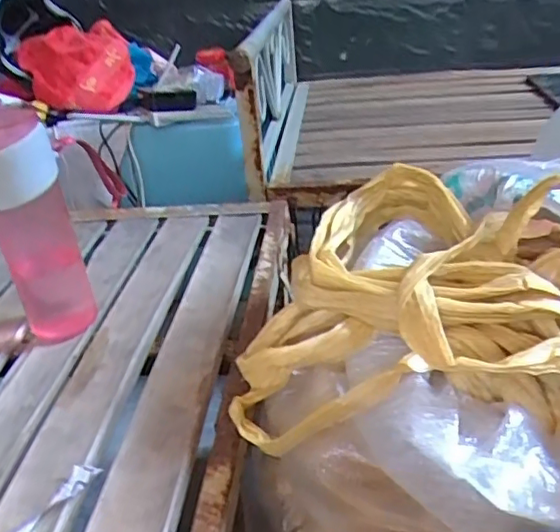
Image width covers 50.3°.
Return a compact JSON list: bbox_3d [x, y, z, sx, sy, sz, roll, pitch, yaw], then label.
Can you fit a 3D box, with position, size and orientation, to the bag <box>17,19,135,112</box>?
[{"bbox_3d":[-0.438,-0.424,1.302,0.219,0.164,0.157,-14,32,-14],"label":"bag"}]

